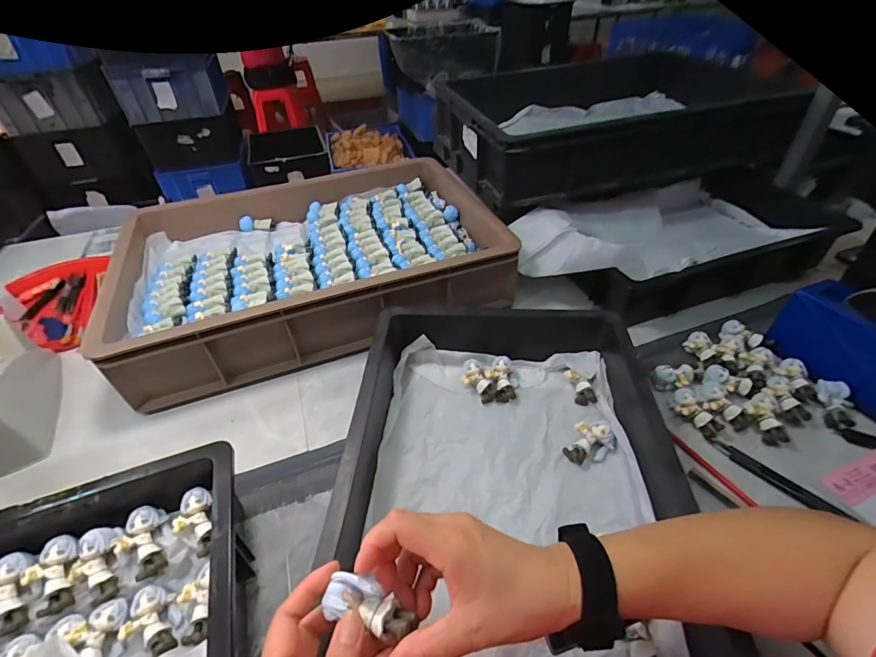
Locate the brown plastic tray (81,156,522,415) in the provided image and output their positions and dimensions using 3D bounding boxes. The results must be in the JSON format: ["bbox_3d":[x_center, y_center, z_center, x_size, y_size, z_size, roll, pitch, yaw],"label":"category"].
[{"bbox_3d":[-0.202,-0.121,0.703,0.550,0.112,0.388,-17,43,-15],"label":"brown plastic tray"}]

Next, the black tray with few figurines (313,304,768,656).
[{"bbox_3d":[0.065,0.144,0.413,0.292,0.090,0.417,1,42,5],"label":"black tray with few figurines"}]

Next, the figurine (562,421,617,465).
[{"bbox_3d":[0.169,0.125,0.472,0.053,0.027,0.039,-11,42,-8],"label":"figurine"}]

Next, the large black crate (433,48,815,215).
[{"bbox_3d":[0.318,-0.422,0.860,0.579,0.135,0.447,-11,42,-9],"label":"large black crate"}]

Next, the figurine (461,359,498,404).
[{"bbox_3d":[0.051,0.067,0.540,0.031,0.018,0.061,-25,64,-22],"label":"figurine"}]

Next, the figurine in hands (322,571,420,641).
[{"bbox_3d":[-0.041,0.175,0.264,0.056,0.026,0.026,18,45,11],"label":"figurine in hands"}]

